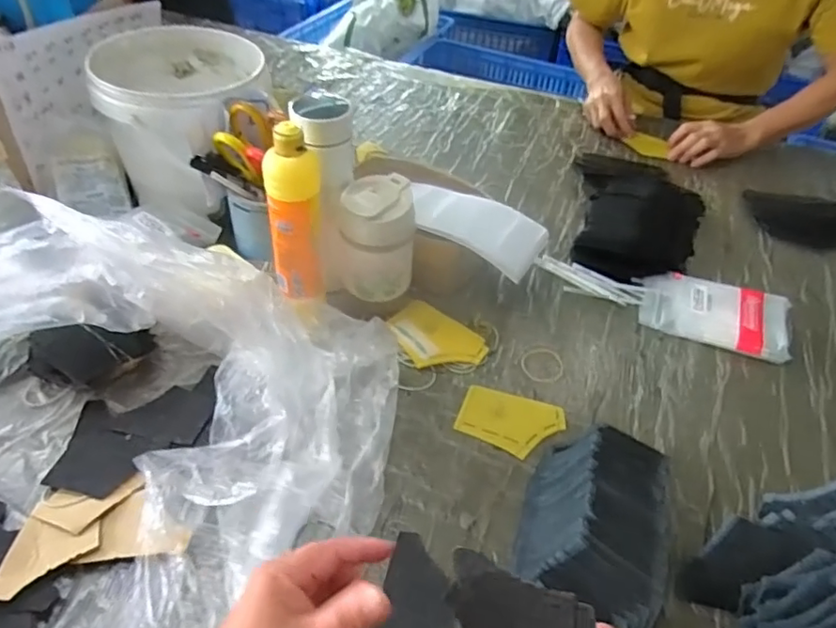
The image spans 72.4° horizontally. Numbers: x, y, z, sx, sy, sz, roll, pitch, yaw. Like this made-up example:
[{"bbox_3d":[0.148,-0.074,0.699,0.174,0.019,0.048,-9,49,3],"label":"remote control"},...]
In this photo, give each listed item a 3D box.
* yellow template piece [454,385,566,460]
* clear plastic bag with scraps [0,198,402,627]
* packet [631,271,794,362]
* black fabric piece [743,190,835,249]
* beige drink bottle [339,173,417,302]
[{"bbox_3d":[0.097,0.109,0.593,0.102,0.004,0.073,18,46,13],"label":"yellow template piece"},{"bbox_3d":[-0.287,0.107,0.428,0.500,0.188,0.405,6,44,2],"label":"clear plastic bag with scraps"},{"bbox_3d":[0.368,-0.002,0.713,0.173,0.026,0.101,18,46,14],"label":"packet"},{"bbox_3d":[0.584,-0.151,0.878,0.157,0.029,0.113,32,51,25],"label":"black fabric piece"},{"bbox_3d":[-0.047,-0.072,0.649,0.082,0.150,0.073,-5,46,-11],"label":"beige drink bottle"}]

